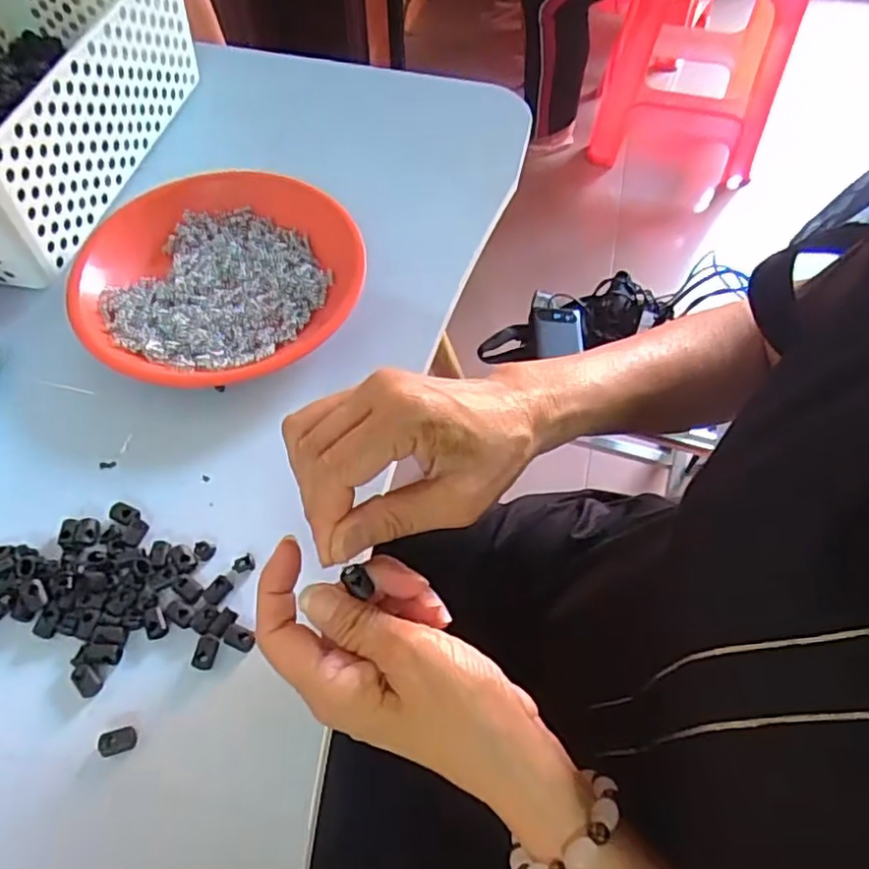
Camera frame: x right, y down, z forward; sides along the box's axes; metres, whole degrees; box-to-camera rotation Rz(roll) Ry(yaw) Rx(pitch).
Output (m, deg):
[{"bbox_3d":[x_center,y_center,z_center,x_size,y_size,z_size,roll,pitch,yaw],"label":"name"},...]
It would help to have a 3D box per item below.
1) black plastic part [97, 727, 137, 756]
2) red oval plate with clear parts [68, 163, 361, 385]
[{"bbox_3d":[-0.150,0.145,0.307,0.016,0.004,0.011,-16,62,-7],"label":"black plastic part"},{"bbox_3d":[-0.151,-0.112,0.455,0.176,0.025,0.190,27,65,15],"label":"red oval plate with clear parts"}]

